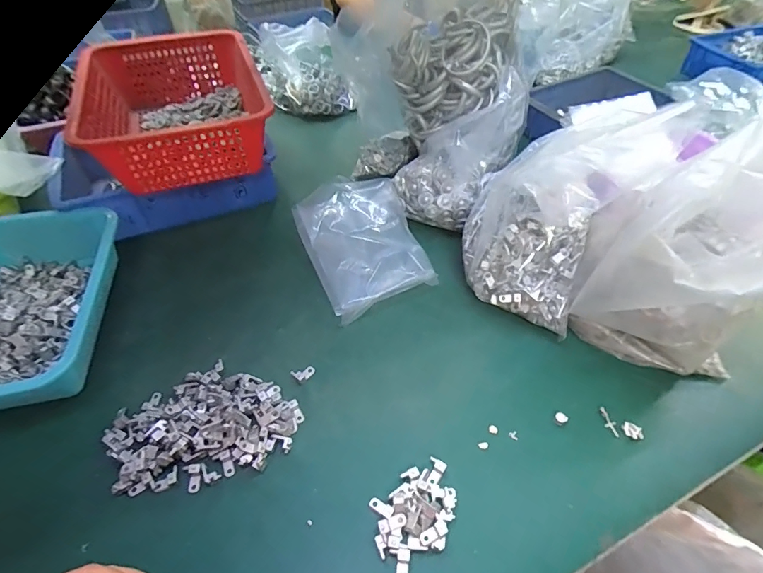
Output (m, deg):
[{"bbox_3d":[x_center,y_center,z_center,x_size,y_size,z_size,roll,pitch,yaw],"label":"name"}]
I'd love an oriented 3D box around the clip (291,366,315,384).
[{"bbox_3d":[-0.087,0.097,0.461,0.023,0.005,0.017,-33,56,-25],"label":"clip"}]

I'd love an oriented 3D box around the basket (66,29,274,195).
[{"bbox_3d":[-0.279,-0.256,0.567,0.221,0.133,0.266,-17,51,-13],"label":"basket"}]

